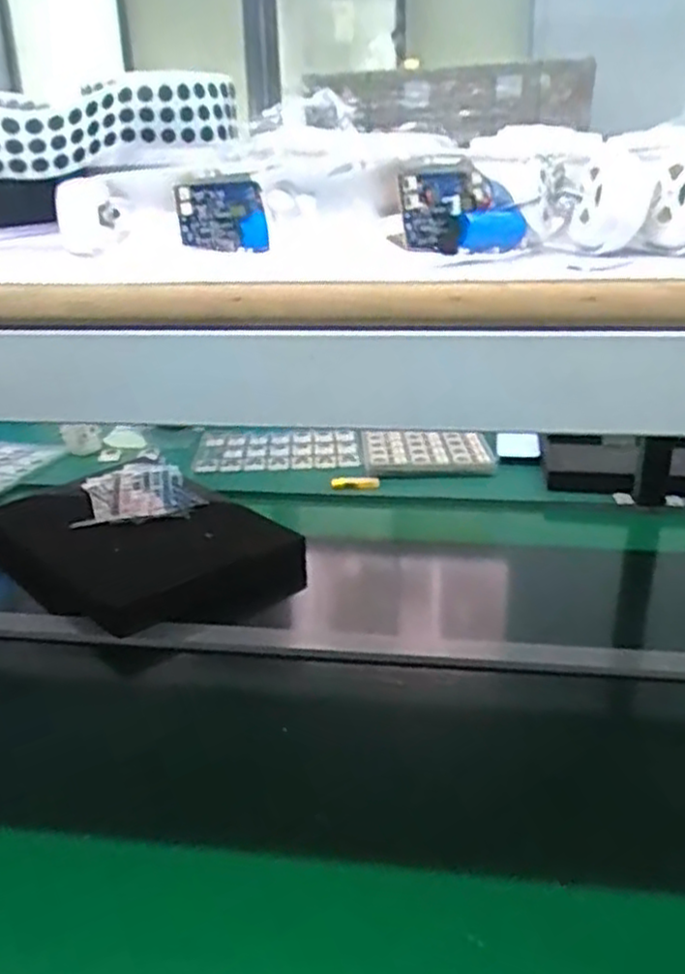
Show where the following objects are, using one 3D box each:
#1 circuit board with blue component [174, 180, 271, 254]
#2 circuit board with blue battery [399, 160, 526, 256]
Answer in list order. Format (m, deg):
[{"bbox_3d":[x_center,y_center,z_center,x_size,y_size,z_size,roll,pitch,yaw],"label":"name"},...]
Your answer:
[{"bbox_3d":[-0.068,-0.152,0.427,0.050,0.036,0.016,-3,25,-1],"label":"circuit board with blue component"},{"bbox_3d":[0.062,-0.138,0.375,0.018,0.039,0.102,15,30,32],"label":"circuit board with blue battery"}]

